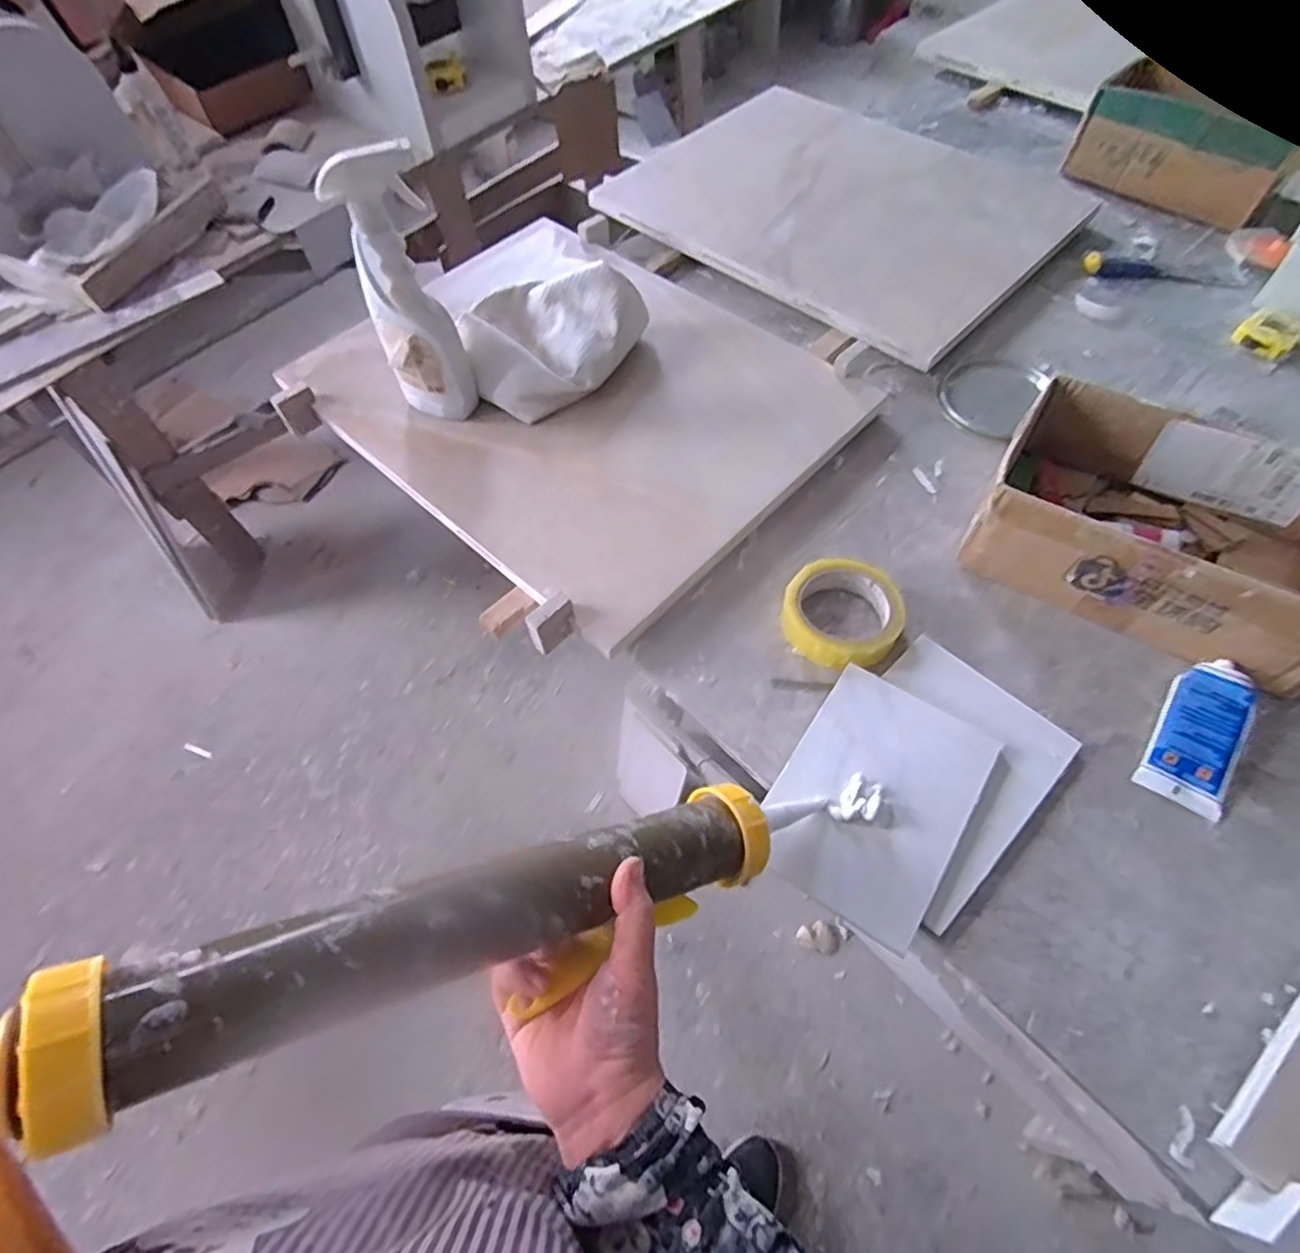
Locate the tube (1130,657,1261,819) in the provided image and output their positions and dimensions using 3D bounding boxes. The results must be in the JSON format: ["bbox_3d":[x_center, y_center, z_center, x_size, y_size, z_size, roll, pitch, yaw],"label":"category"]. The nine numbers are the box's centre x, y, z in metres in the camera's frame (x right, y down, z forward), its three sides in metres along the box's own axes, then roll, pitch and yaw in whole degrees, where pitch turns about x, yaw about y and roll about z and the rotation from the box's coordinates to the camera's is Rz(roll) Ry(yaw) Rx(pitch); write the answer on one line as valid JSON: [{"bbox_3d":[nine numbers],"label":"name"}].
[{"bbox_3d":[0.442,0.084,0.546,0.059,0.027,0.127,31,65,20],"label":"tube"}]

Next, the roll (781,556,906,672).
[{"bbox_3d":[0.171,-0.011,0.614,0.095,0.036,0.101,-2,58,3],"label":"roll"}]

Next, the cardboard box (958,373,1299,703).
[{"bbox_3d":[0.453,-0.088,0.602,0.280,0.099,0.184,29,65,20],"label":"cardboard box"}]

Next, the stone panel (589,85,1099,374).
[{"bbox_3d":[0.266,-0.587,0.945,0.542,0.025,0.437,37,69,21],"label":"stone panel"}]

